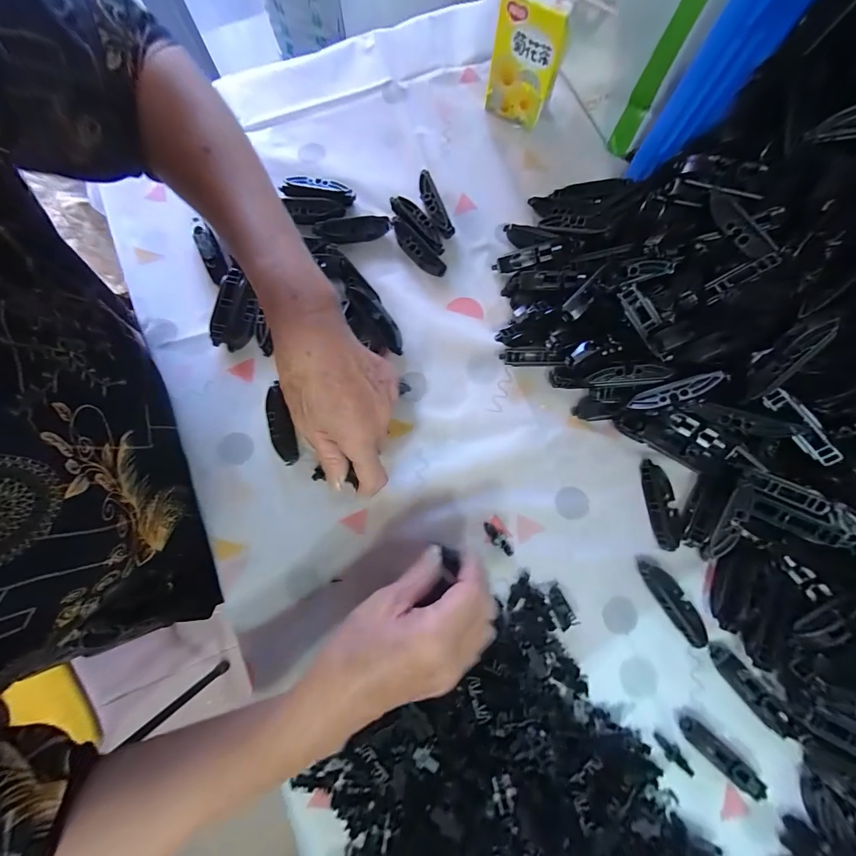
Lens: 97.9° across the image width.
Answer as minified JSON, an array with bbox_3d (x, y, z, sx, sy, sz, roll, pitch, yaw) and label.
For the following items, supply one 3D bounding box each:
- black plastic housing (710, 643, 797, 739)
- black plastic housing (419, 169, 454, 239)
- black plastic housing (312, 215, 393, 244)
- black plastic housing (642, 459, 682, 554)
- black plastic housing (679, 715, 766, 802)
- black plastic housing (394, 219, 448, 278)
[{"bbox_3d":[0.279,0.227,0.320,0.021,0.018,0.078,-38,81,-6],"label":"black plastic housing"},{"bbox_3d":[0.005,-0.242,0.406,0.019,0.016,0.078,-23,80,-4],"label":"black plastic housing"},{"bbox_3d":[-0.080,-0.209,0.399,0.077,0.022,0.019,-6,79,0],"label":"black plastic housing"},{"bbox_3d":[0.220,0.072,0.351,0.023,0.009,0.081,-7,79,-1],"label":"black plastic housing"},{"bbox_3d":[0.248,0.278,0.310,0.077,0.017,0.018,43,82,8],"label":"black plastic housing"},{"bbox_3d":[-0.012,-0.190,0.397,0.019,0.022,0.073,-44,82,-7],"label":"black plastic housing"}]

